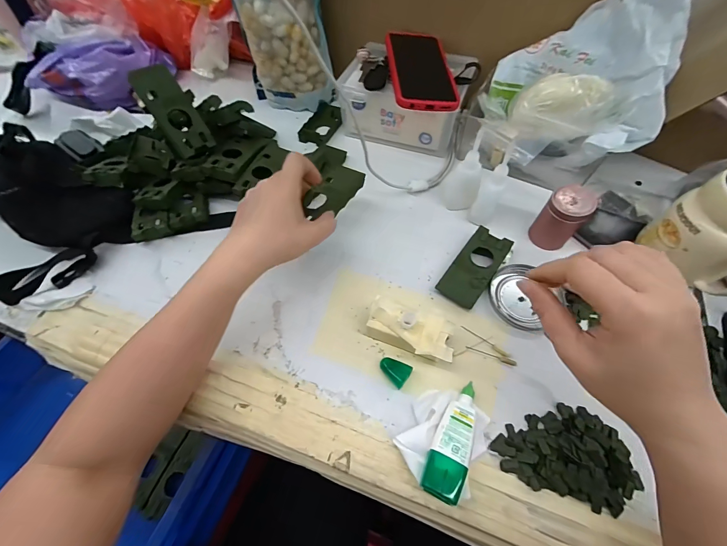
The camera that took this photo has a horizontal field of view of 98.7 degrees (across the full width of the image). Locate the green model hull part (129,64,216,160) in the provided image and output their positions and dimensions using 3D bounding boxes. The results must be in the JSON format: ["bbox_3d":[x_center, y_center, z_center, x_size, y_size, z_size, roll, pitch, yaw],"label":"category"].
[{"bbox_3d":[-0.233,-0.196,0.386,0.048,0.102,0.027,-35,20,-20],"label":"green model hull part"}]

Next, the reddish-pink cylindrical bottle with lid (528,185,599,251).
[{"bbox_3d":[0.228,-0.063,0.363,0.039,0.069,0.044,-40,65,-20],"label":"reddish-pink cylindrical bottle with lid"}]

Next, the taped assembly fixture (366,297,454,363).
[{"bbox_3d":[0.048,0.058,0.317,0.088,0.038,0.048,19,61,13],"label":"taped assembly fixture"}]

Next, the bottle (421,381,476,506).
[{"bbox_3d":[0.080,0.143,0.273,0.030,0.027,0.096,23,62,15],"label":"bottle"}]

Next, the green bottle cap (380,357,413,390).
[{"bbox_3d":[0.032,0.097,0.314,0.030,0.012,0.022,32,65,20],"label":"green bottle cap"}]

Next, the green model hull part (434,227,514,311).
[{"bbox_3d":[0.132,-0.008,0.367,0.046,0.022,0.101,33,65,20],"label":"green model hull part"}]

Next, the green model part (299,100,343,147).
[{"bbox_3d":[-0.068,-0.248,0.524,0.051,0.014,0.100,17,60,12],"label":"green model part"}]

